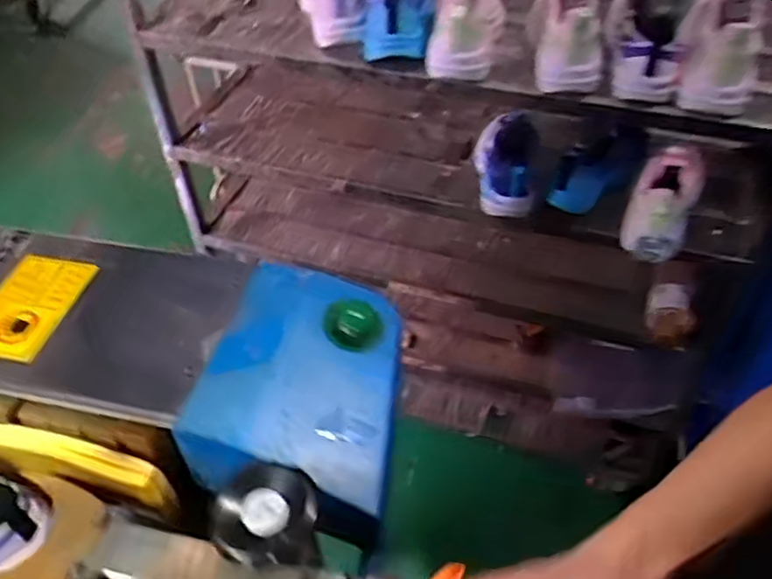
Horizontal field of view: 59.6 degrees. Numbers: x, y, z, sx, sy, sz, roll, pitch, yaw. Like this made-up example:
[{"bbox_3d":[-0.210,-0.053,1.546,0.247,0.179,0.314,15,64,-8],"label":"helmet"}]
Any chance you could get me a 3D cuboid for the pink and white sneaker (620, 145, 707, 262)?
[{"bbox_3d":[0.385,-0.121,0.937,0.085,0.076,0.155,21,86,20],"label":"pink and white sneaker"}]

